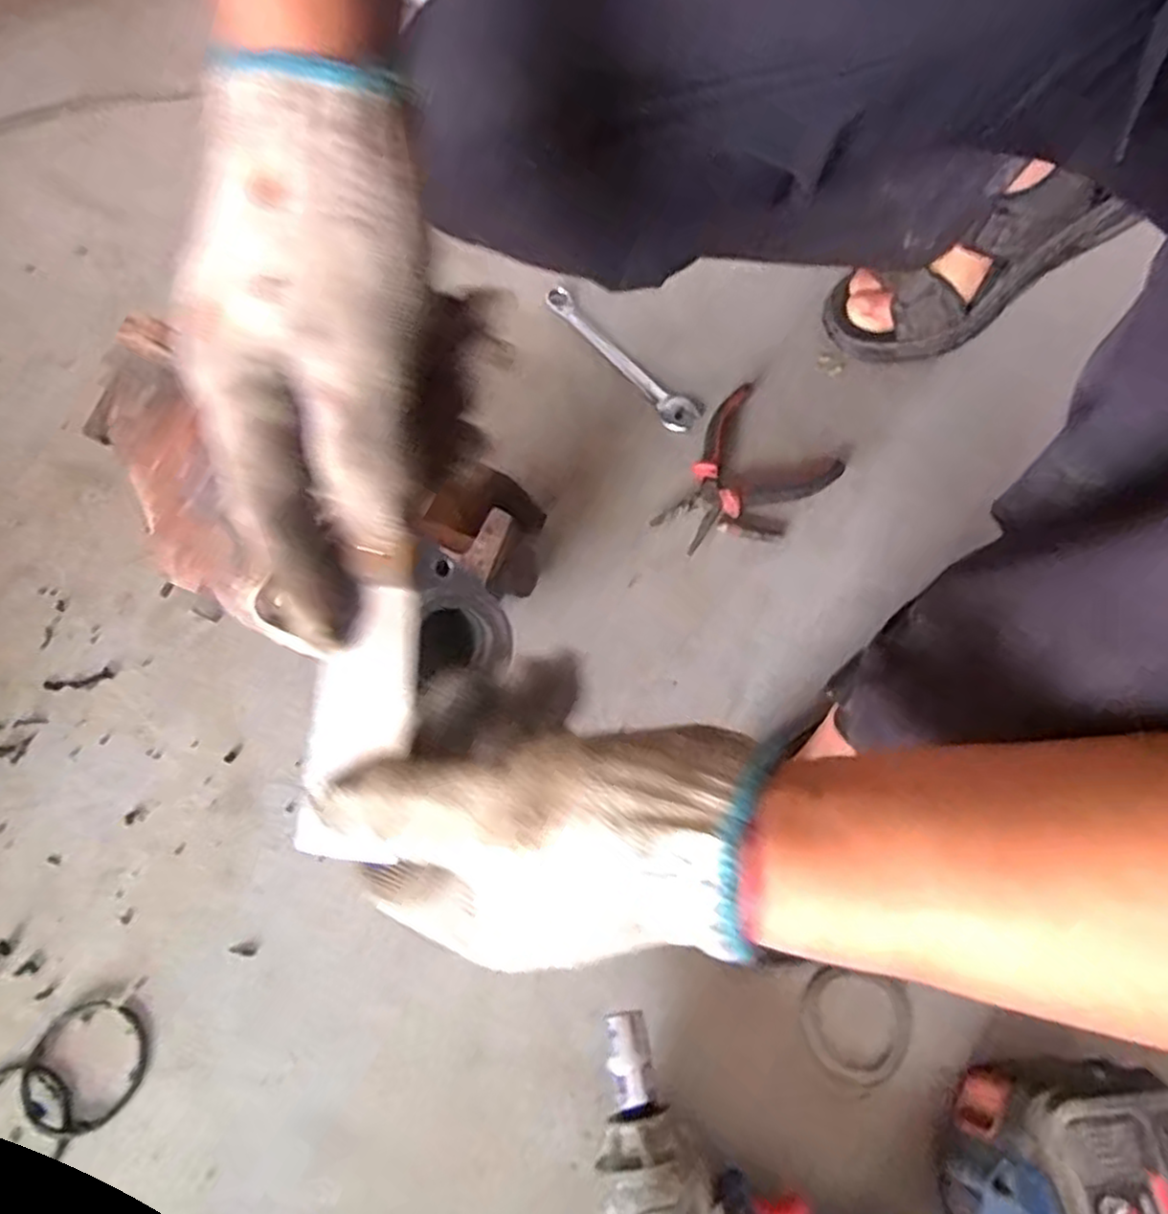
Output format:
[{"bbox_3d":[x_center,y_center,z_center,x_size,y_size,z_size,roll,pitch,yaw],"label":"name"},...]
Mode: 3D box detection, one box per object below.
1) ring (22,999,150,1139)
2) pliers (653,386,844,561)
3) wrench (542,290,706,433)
[{"bbox_3d":[-0.268,0.247,0.390,0.061,0.004,0.061,3,58,-5],"label":"ring"},{"bbox_3d":[0.112,-0.098,0.544,0.142,0.014,0.103,-40,70,-17],"label":"pliers"},{"bbox_3d":[0.032,-0.210,0.606,0.040,0.016,0.179,-36,69,-16],"label":"wrench"}]

